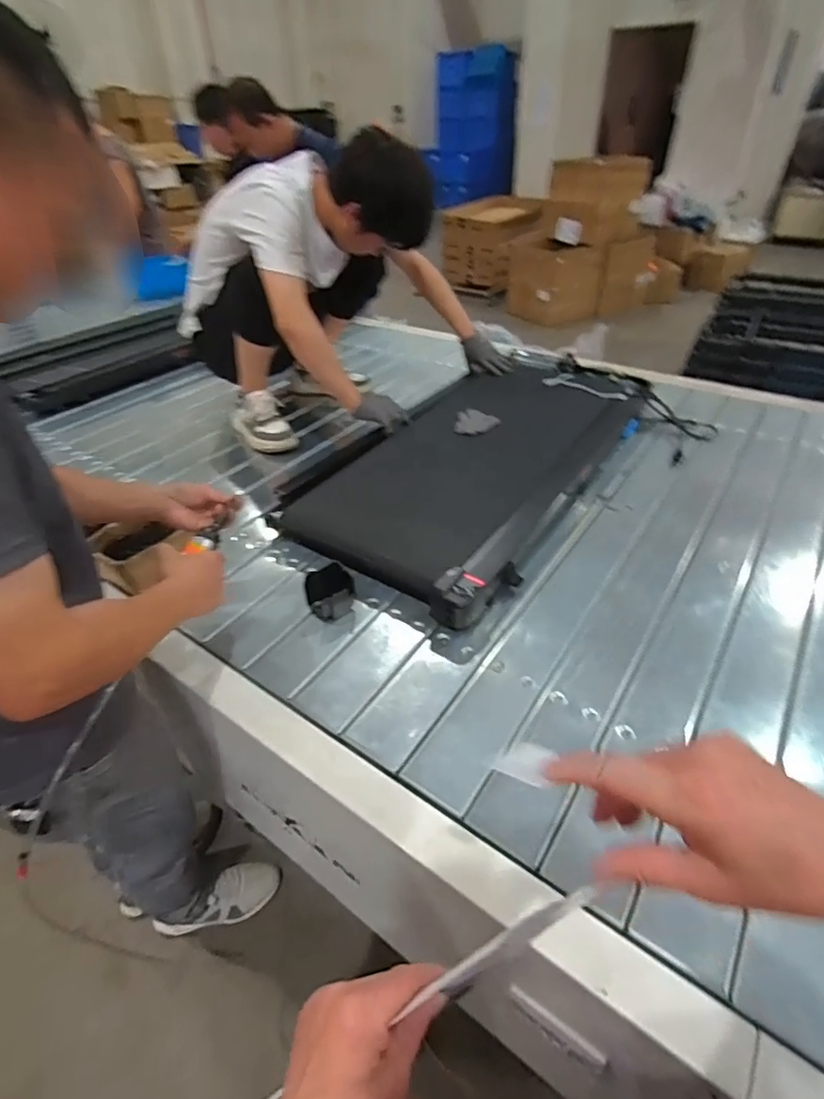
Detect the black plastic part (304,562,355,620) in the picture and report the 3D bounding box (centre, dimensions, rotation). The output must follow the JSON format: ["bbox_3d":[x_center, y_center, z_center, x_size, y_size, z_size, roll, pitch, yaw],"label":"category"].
[{"bbox_3d":[-0.140,0.079,0.927,0.080,0.073,0.068,-8,38,-9],"label":"black plastic part"}]

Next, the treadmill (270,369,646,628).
[{"bbox_3d":[0.173,-0.229,1.275,0.470,0.103,0.968,22,45,27],"label":"treadmill"}]

